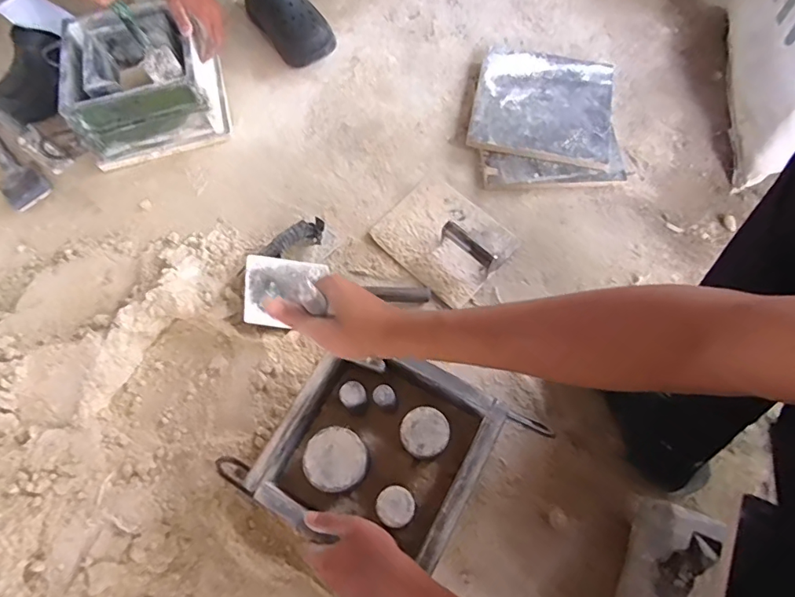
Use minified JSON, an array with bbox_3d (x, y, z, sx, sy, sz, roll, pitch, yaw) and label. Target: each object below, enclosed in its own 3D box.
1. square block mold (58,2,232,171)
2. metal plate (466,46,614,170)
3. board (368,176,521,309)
[{"bbox_3d":[-0.458,-0.396,0.886,0.243,0.137,0.233,-14,68,-5],"label":"square block mold"},{"bbox_3d":[0.273,-0.371,0.906,0.253,0.018,0.261,11,68,3],"label":"metal plate"},{"bbox_3d":[0.079,-0.113,0.803,0.209,0.053,0.171,41,76,16],"label":"board"}]

